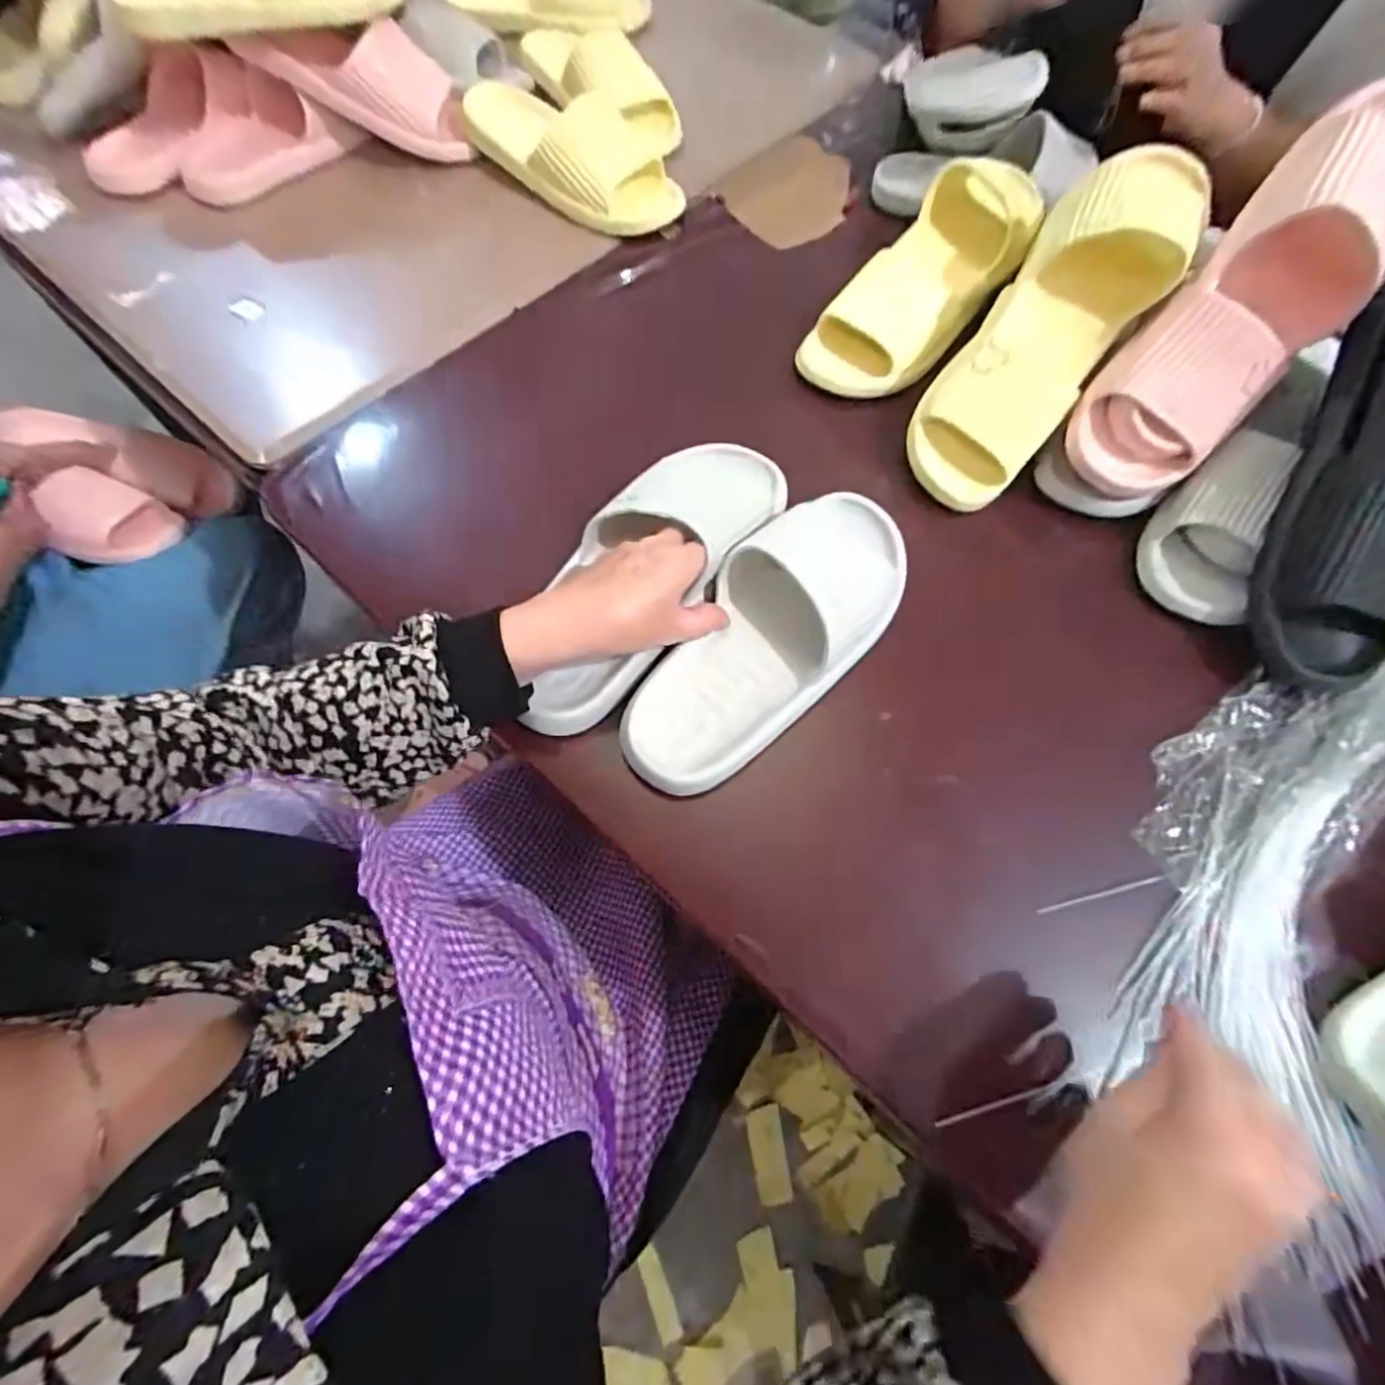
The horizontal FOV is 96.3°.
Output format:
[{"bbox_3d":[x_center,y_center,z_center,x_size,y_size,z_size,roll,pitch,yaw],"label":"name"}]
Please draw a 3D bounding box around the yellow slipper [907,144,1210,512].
[{"bbox_3d":[0.290,-0.294,0.503,0.103,0.064,0.293,36,101,11],"label":"yellow slipper"}]

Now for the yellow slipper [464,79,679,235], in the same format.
[{"bbox_3d":[-0.136,-0.588,0.680,0.268,0.065,0.121,26,71,8],"label":"yellow slipper"}]

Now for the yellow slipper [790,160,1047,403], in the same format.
[{"bbox_3d":[0.232,-0.401,0.606,0.116,0.068,0.302,37,73,11],"label":"yellow slipper"}]

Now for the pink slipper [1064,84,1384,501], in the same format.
[{"bbox_3d":[0.408,-0.279,0.453,0.101,0.071,0.280,41,111,12],"label":"pink slipper"}]

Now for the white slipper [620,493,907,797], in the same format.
[{"bbox_3d":[0.066,-0.054,0.459,0.113,0.083,0.301,39,73,12],"label":"white slipper"}]

